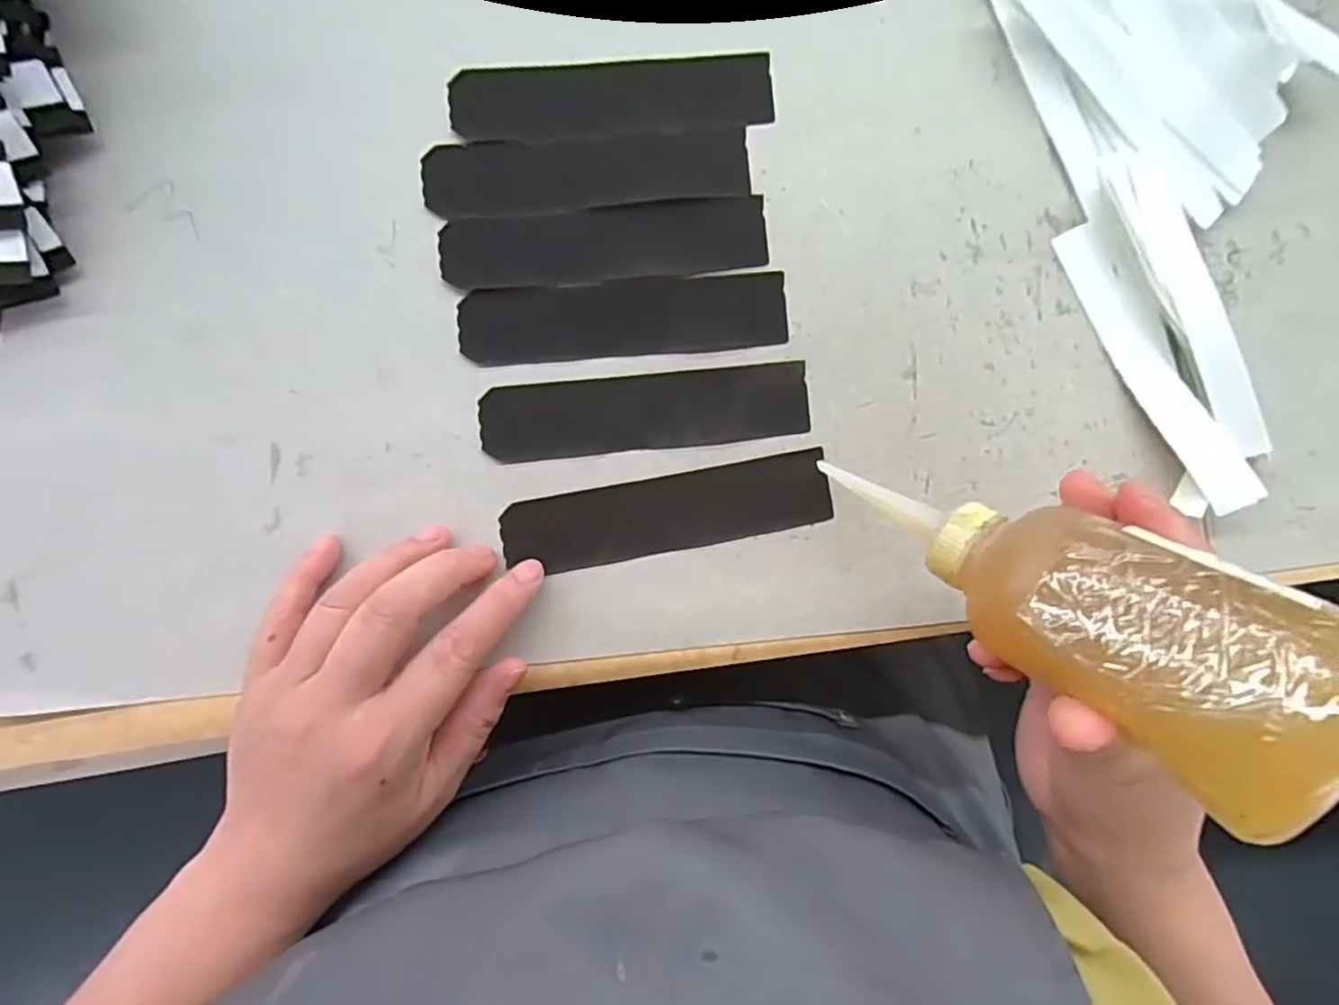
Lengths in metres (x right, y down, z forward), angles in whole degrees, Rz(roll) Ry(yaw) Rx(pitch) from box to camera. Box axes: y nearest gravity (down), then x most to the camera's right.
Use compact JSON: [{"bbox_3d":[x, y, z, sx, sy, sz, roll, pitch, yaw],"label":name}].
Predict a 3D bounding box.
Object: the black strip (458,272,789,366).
[{"bbox_3d":[-0.019,-0.080,0.294,0.138,0.004,0.033,-6,87,-4],"label":"black strip"}]

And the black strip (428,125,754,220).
[{"bbox_3d":[-0.035,-0.145,0.295,0.139,0.004,0.032,-6,87,-4],"label":"black strip"}]

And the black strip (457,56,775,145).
[{"bbox_3d":[-0.024,-0.178,0.297,0.139,0.004,0.034,-6,87,-4],"label":"black strip"}]

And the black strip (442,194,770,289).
[{"bbox_3d":[-0.027,-0.113,0.295,0.139,0.004,0.033,-6,87,-4],"label":"black strip"}]

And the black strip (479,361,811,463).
[{"bbox_3d":[-0.009,-0.039,0.291,0.138,0.004,0.032,-6,87,-4],"label":"black strip"}]

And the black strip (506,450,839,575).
[{"bbox_3d":[0.000,0.005,0.290,0.138,0.004,0.033,-10,88,-5],"label":"black strip"}]

